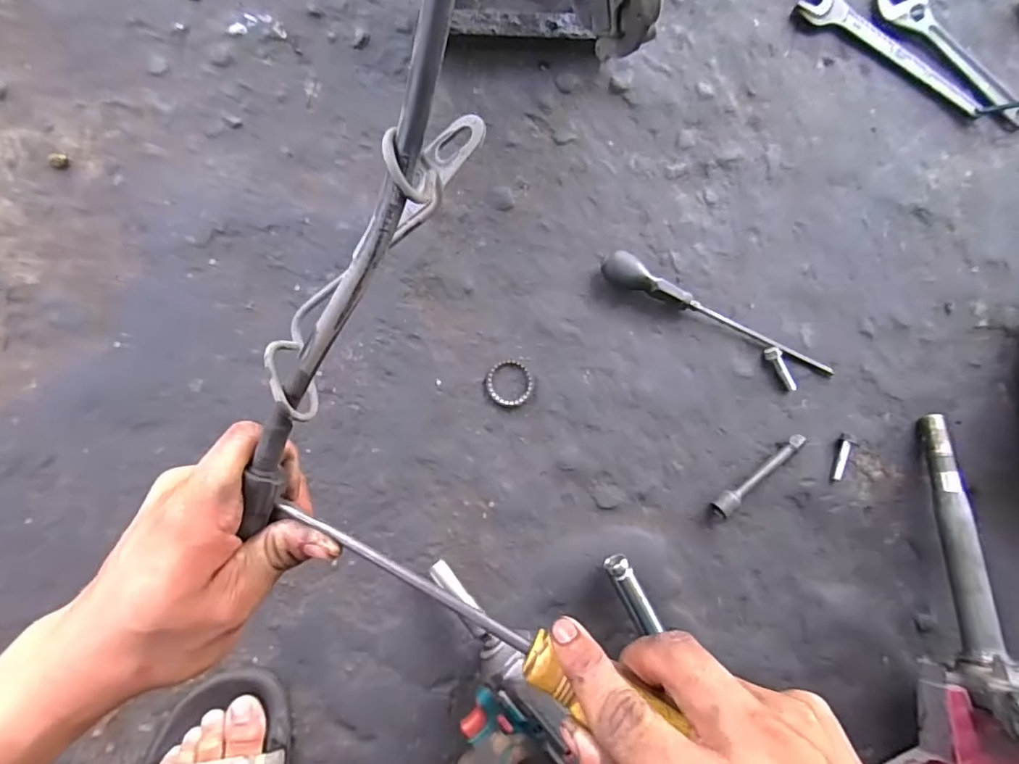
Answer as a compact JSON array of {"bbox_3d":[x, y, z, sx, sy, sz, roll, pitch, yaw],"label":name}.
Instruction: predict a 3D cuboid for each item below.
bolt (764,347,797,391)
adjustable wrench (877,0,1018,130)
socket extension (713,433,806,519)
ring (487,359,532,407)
[{"bbox_3d":[0.305,-0.015,0.590,0.016,0.018,0.053,-34,92,-9],"label":"bolt"},{"bbox_3d":[0.557,-0.403,0.650,0.244,0.025,0.054,44,81,-4],"label":"adjustable wrench"},{"bbox_3d":[0.275,0.100,0.574,0.130,0.020,0.022,-37,92,-9],"label":"socket extension"},{"bbox_3d":[0.000,0.001,0.548,0.047,0.004,0.048,1,86,-9],"label":"ring"}]

